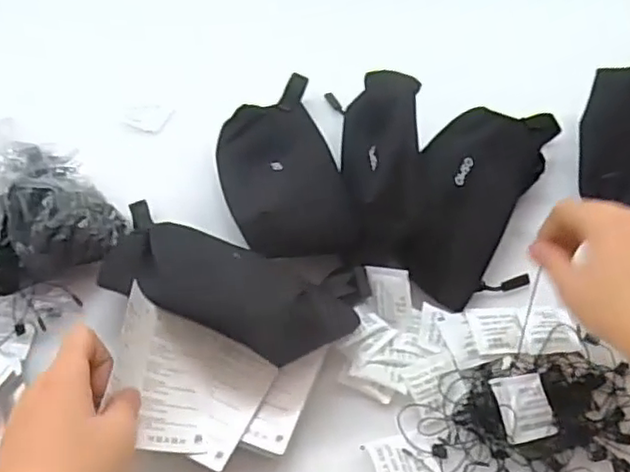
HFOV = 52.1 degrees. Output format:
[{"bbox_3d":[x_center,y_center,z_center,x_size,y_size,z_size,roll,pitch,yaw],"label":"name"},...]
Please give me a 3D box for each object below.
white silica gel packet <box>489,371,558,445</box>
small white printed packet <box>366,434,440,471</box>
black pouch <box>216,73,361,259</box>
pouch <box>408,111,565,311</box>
[{"bbox_3d":[0.140,0.113,0.429,0.039,0.004,0.045,-1,53,-16],"label":"white silica gel packet"},{"bbox_3d":[0.059,0.147,0.418,0.040,0.004,0.038,-14,55,-9],"label":"small white printed packet"},{"bbox_3d":[-0.032,-0.055,0.549,0.097,0.048,0.205,-13,55,-9],"label":"black pouch"},{"bbox_3d":[0.137,-0.042,0.521,0.102,0.061,0.206,14,55,10],"label":"pouch"}]

